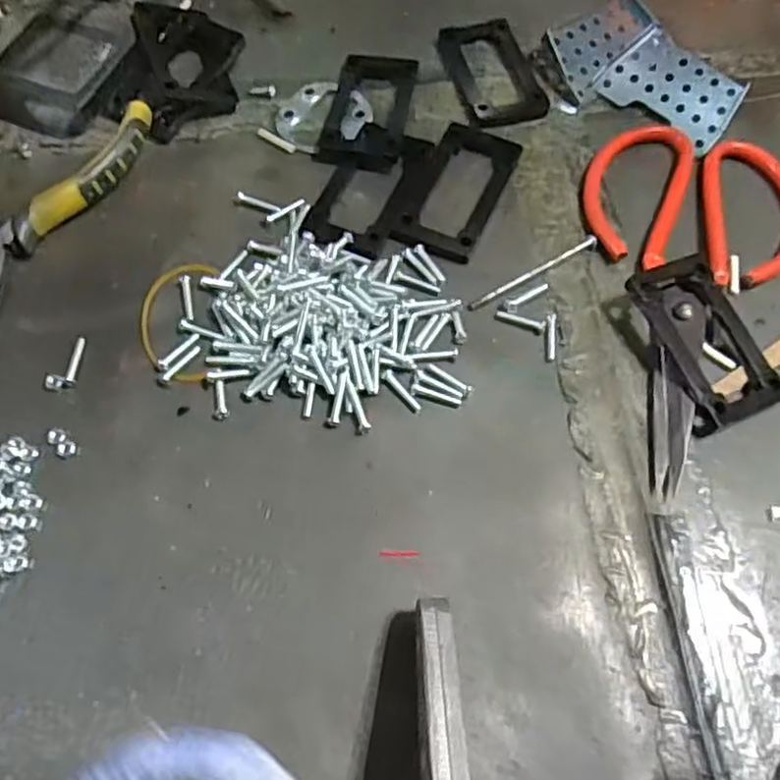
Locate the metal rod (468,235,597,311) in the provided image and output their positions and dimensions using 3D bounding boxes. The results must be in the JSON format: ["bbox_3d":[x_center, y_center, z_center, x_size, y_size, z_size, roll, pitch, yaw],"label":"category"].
[{"bbox_3d":[0.068,-0.056,0.336,0.074,0.004,0.006,-30,68,-14],"label":"metal rod"}]

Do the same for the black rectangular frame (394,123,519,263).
[{"bbox_3d":[0.034,-0.102,0.357,0.040,0.005,0.084,22,67,10],"label":"black rectangular frame"}]

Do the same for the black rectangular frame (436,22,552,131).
[{"bbox_3d":[0.056,-0.176,0.394,0.046,0.005,0.076,-14,66,-7],"label":"black rectangular frame"}]

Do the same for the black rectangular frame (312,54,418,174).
[{"bbox_3d":[-0.011,-0.149,0.376,0.043,0.009,0.075,11,65,4],"label":"black rectangular frame"}]

